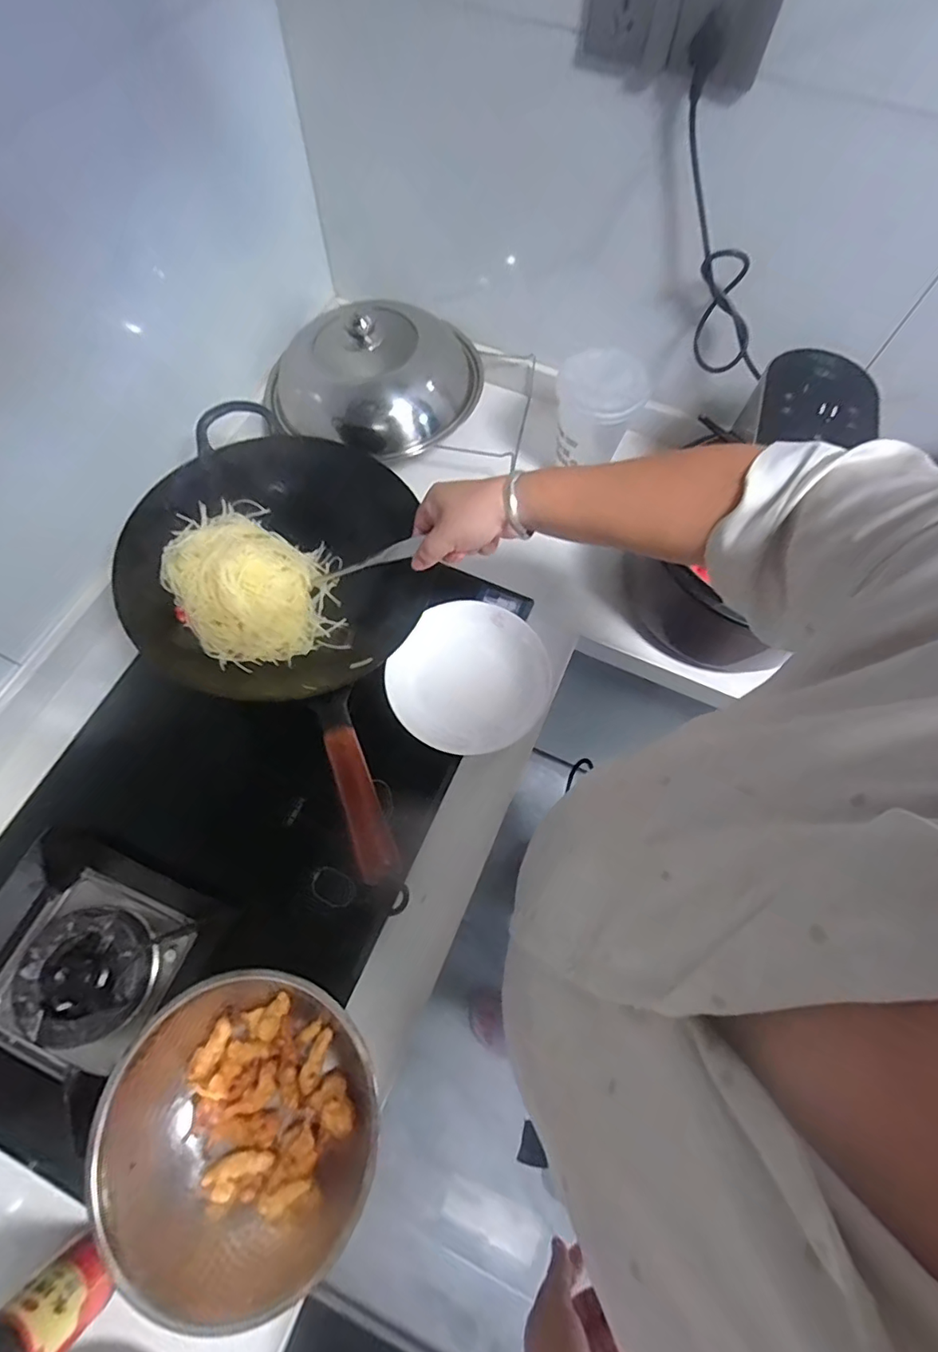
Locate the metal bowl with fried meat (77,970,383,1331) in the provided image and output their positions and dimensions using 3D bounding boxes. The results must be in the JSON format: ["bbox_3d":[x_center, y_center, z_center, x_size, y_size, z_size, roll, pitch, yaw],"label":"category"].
[{"bbox_3d":[-0.206,0.411,0.501,0.235,0.111,0.231,1,64,-1],"label":"metal bowl with fried meat"}]

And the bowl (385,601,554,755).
[{"bbox_3d":[0.002,0.002,0.681,0.183,0.046,0.199,1,64,-1],"label":"bowl"}]

